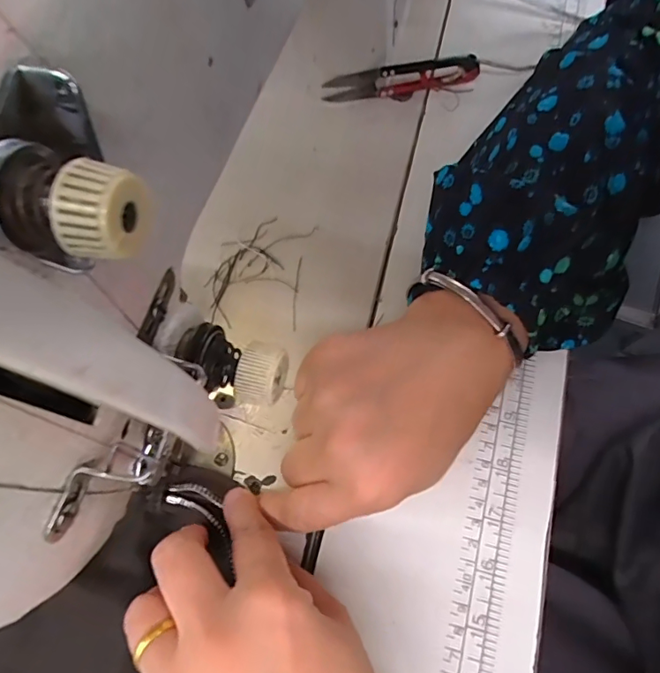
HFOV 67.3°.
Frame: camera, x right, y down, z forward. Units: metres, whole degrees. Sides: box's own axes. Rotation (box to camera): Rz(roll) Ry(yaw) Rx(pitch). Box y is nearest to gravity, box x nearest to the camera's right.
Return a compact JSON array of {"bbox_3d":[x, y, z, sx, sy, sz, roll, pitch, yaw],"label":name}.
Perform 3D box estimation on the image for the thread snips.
[{"bbox_3d":[0.048,-0.174,0.337,0.104,0.024,0.008,-10,69,0],"label":"thread snips"}]

